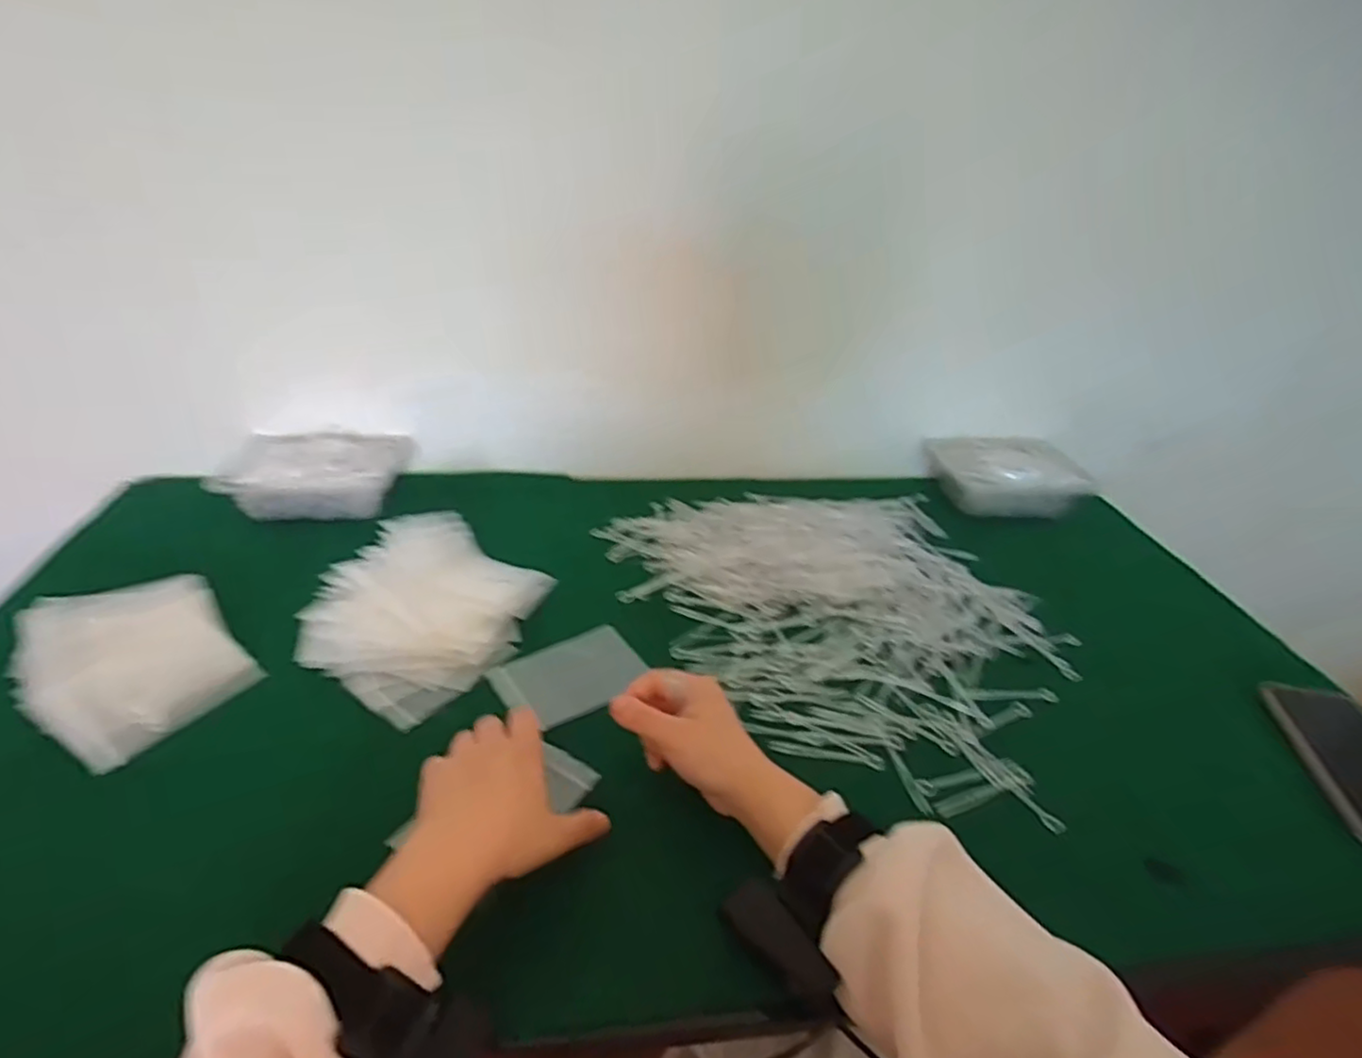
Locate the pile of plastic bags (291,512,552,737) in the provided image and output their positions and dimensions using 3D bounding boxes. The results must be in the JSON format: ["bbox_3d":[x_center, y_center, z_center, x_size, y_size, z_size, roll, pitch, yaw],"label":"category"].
[{"bbox_3d":[-0.230,0.064,0.623,0.176,0.051,0.209,20,37,22],"label":"pile of plastic bags"}]

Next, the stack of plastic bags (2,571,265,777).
[{"bbox_3d":[-0.442,0.103,0.552,0.136,0.031,0.183,-27,45,-37],"label":"stack of plastic bags"}]

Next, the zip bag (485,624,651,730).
[{"bbox_3d":[-0.094,0.123,0.581,0.118,0.010,0.079,-21,46,-28],"label":"zip bag"}]

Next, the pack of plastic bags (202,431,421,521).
[{"bbox_3d":[-0.412,-0.063,0.780,0.190,0.051,0.120,-6,35,-15],"label":"pack of plastic bags"}]

